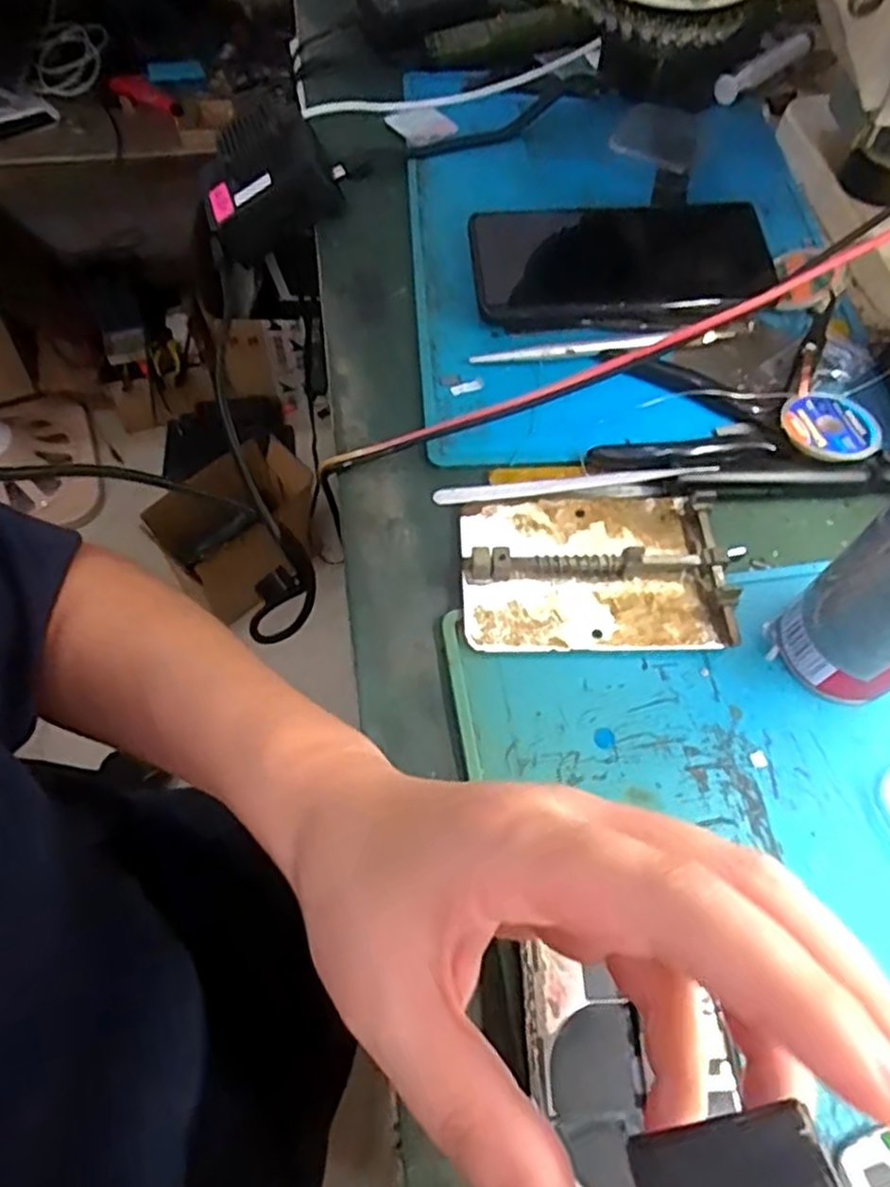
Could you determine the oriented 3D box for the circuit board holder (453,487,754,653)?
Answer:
[{"bbox_3d":[0.066,-0.012,0.323,0.113,0.016,0.078,-1,62,-2],"label":"circuit board holder"}]

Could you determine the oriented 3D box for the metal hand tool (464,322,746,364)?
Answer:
[{"bbox_3d":[0.093,-0.136,0.392,0.158,0.005,0.012,-7,62,-5],"label":"metal hand tool"}]

